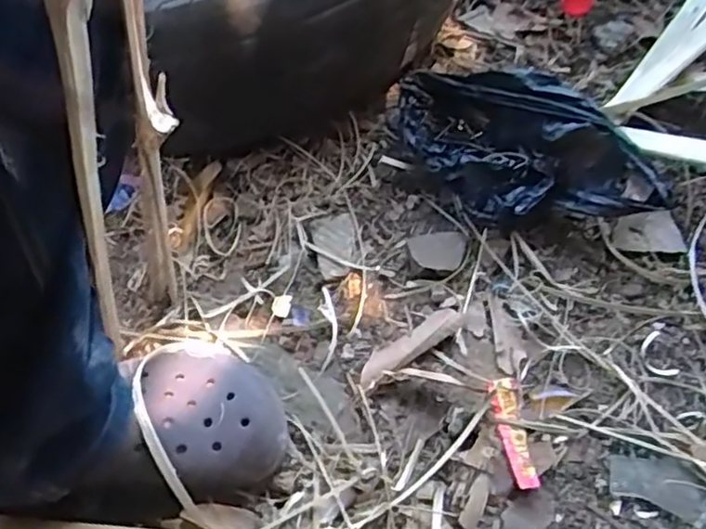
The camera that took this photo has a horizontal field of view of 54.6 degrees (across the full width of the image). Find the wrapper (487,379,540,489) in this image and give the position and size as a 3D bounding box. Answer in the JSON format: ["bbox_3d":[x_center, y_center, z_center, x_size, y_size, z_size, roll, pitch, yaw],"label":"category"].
[{"bbox_3d":[0.121,0.125,0.521,0.025,0.016,0.088,-5,54,4],"label":"wrapper"}]

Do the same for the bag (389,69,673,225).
[{"bbox_3d":[0.145,-0.099,0.630,0.258,0.085,0.134,16,58,18],"label":"bag"}]

